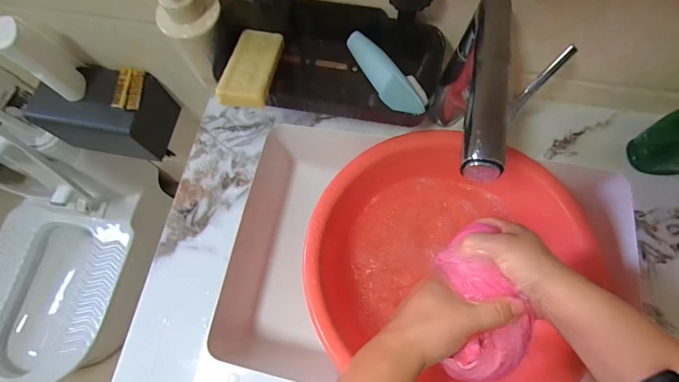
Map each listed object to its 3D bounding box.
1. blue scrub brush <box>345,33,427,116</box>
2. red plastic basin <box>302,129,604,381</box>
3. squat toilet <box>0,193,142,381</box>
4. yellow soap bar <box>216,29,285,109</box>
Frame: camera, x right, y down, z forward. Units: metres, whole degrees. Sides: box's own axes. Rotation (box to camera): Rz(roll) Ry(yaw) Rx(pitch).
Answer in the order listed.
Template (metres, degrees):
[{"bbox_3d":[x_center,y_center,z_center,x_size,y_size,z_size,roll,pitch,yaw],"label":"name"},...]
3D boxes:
[{"bbox_3d":[0.059,-0.145,0.424,0.045,0.034,0.128,-38,75,-10],"label":"blue scrub brush"},{"bbox_3d":[0.137,0.089,0.470,0.333,0.101,0.346,0,72,1],"label":"red plastic basin"},{"bbox_3d":[-0.844,0.293,1.033,0.375,0.178,0.550,4,72,3],"label":"squat toilet"},{"bbox_3d":[-0.103,-0.146,0.404,0.052,0.017,0.128,5,57,3],"label":"yellow soap bar"}]

